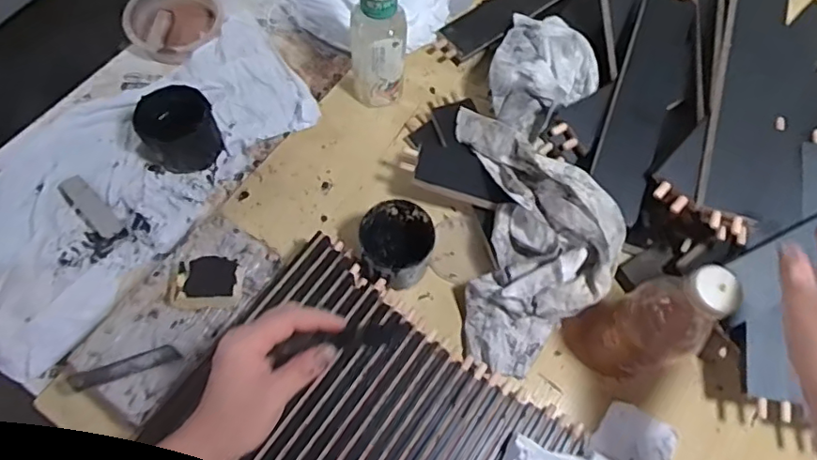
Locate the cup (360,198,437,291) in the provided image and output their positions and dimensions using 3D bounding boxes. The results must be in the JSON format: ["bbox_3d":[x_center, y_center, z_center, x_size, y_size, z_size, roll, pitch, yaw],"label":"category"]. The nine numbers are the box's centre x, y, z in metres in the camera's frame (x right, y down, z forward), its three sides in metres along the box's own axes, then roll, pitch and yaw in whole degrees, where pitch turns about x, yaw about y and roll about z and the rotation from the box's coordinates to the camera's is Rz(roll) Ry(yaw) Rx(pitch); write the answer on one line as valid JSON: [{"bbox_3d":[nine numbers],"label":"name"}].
[{"bbox_3d":[-0.013,0.017,0.621,0.076,0.075,0.086,11,67,3],"label":"cup"}]

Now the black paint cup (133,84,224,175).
[{"bbox_3d":[-0.274,-0.122,0.680,0.080,0.071,0.085,1,67,-2],"label":"black paint cup"}]

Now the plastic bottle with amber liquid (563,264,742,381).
[{"bbox_3d":[0.221,0.088,0.531,0.065,0.205,0.080,-27,71,-13],"label":"plastic bottle with amber liquid"}]

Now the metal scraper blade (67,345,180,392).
[{"bbox_3d":[-0.262,0.126,0.525,0.096,0.008,0.016,-17,69,-9],"label":"metal scraper blade"}]

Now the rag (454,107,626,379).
[{"bbox_3d":[0.135,-0.007,0.610,0.145,0.125,0.297,0,67,-2],"label":"rag"}]

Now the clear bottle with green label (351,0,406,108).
[{"bbox_3d":[-0.035,-0.215,0.650,0.060,0.200,0.051,-4,67,-4],"label":"clear bottle with green label"}]

